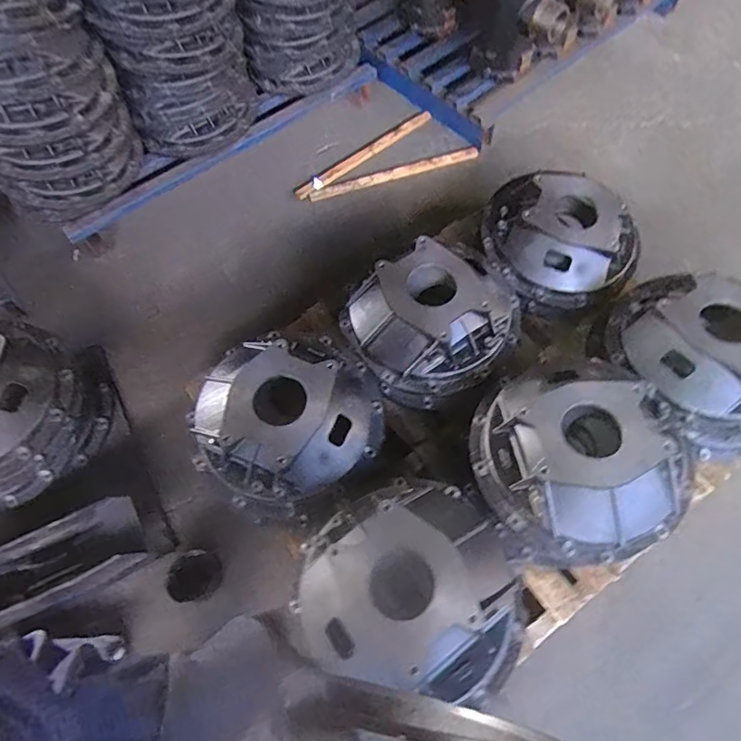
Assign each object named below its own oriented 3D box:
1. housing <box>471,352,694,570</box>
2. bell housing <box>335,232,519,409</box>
[{"bbox_3d":[0.424,0.177,1.073,0.376,0.236,0.396,-1,65,2],"label":"housing"},{"bbox_3d":[0.172,-0.127,1.250,0.421,0.174,0.339,-33,68,-13],"label":"bell housing"}]

